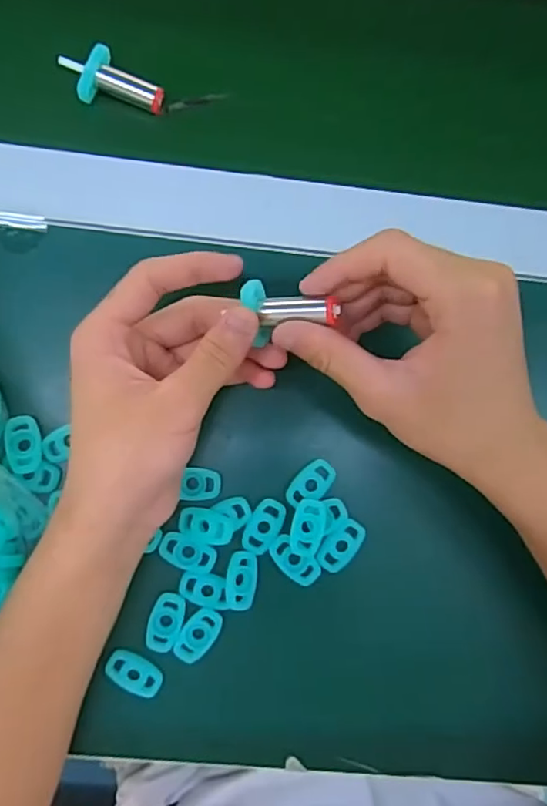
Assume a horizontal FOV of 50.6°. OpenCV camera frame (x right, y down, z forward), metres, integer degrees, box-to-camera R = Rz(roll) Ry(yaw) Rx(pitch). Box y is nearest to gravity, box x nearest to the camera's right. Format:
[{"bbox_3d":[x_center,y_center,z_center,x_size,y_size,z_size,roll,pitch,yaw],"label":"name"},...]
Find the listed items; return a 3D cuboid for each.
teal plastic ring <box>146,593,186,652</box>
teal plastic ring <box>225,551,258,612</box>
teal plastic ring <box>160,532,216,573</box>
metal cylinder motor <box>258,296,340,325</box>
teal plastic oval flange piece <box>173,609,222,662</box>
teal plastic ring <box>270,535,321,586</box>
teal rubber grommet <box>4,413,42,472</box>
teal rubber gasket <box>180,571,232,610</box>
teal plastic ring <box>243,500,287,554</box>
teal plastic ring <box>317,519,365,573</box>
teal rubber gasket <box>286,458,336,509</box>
[{"bbox_3d":[-0.061,0.124,0.327,0.018,0.004,0.032,17,88,-5],"label":"teal plastic ring"},{"bbox_3d":[-0.018,0.101,0.329,0.017,0.005,0.033,6,89,-5],"label":"teal plastic ring"},{"bbox_3d":[-0.049,0.085,0.329,0.032,0.005,0.018,22,88,-4],"label":"teal plastic ring"},{"bbox_3d":[0.014,-0.043,0.272,0.038,0.016,0.015,8,89,35],"label":"metal cylinder motor"},{"bbox_3d":[-0.042,0.132,0.328,0.019,0.004,0.033,33,87,-4],"label":"teal plastic oval flange piece"},{"bbox_3d":[0.012,0.090,0.330,0.034,0.005,0.017,43,87,-3],"label":"teal plastic ring"},{"bbox_3d":[-0.139,0.023,0.322,0.018,0.009,0.031,-10,91,-5],"label":"teal rubber grommet"},{"bbox_3d":[-0.039,0.106,0.328,0.028,0.005,0.018,10,89,-5],"label":"teal rubber gasket"},{"bbox_3d":[-0.006,0.071,0.332,0.018,0.005,0.032,26,88,-4],"label":"teal plastic ring"},{"bbox_3d":[0.040,0.082,0.335,0.020,0.004,0.032,37,87,-4],"label":"teal plastic ring"},{"bbox_3d":[0.022,0.047,0.333,0.018,0.005,0.032,41,87,-4],"label":"teal rubber gasket"}]

